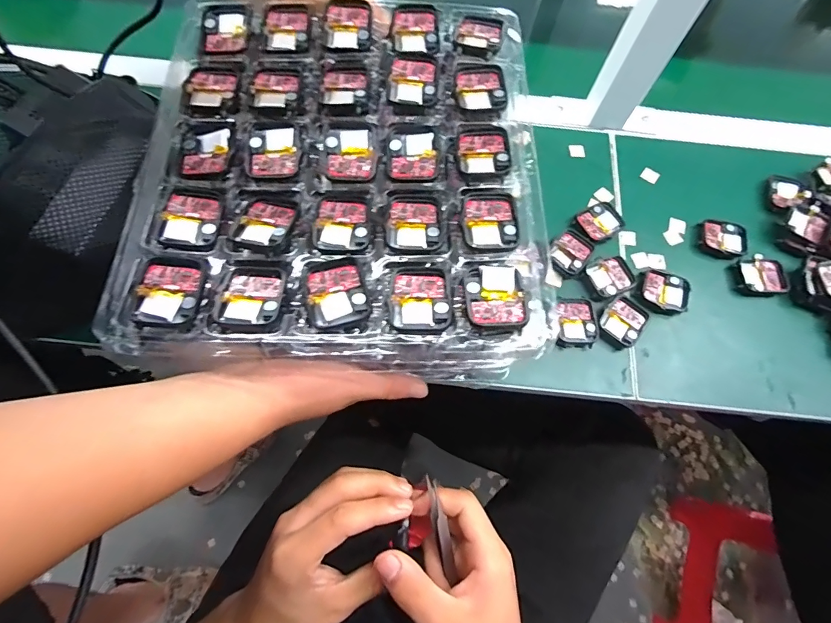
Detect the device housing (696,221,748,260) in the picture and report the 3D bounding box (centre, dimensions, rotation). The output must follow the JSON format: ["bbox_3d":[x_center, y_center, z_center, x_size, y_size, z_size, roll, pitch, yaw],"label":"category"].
[{"bbox_3d":[0.306,-0.072,0.406,0.042,0.010,0.036,17,70,3],"label":"device housing"}]

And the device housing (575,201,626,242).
[{"bbox_3d":[0.185,-0.089,0.408,0.044,0.010,0.036,-32,75,-13],"label":"device housing"}]

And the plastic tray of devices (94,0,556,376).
[{"bbox_3d":[-0.050,-0.101,0.277,0.260,0.020,0.281,0,70,-3],"label":"plastic tray of devices"}]

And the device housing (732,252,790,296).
[{"bbox_3d":[0.334,-0.034,0.395,0.045,0.012,0.038,2,70,-2],"label":"device housing"}]

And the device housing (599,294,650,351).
[{"bbox_3d":[0.190,0.010,0.372,0.036,0.013,0.043,39,73,11],"label":"device housing"}]

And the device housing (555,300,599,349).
[{"bbox_3d":[0.146,0.010,0.370,0.034,0.010,0.044,6,70,-1],"label":"device housing"}]

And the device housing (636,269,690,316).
[{"bbox_3d":[0.234,-0.017,0.384,0.043,0.012,0.040,26,71,7],"label":"device housing"}]

